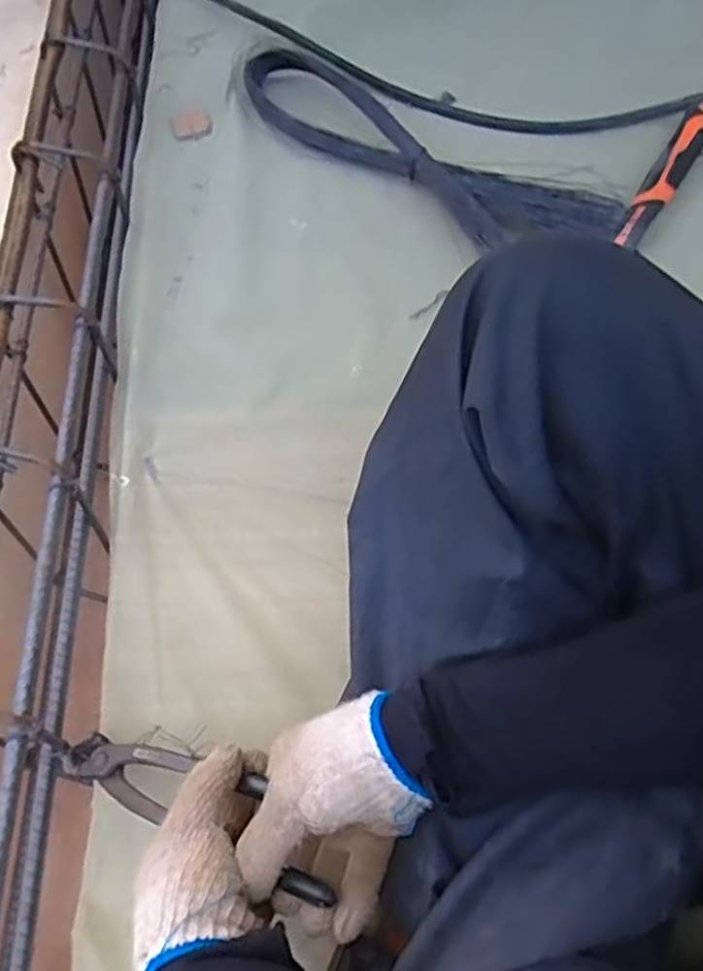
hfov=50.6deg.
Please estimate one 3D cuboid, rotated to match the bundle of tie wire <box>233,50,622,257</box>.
[{"bbox_3d":[0.064,-0.339,0.754,0.423,0.042,0.117,28,72,14],"label":"bundle of tie wire"}]

